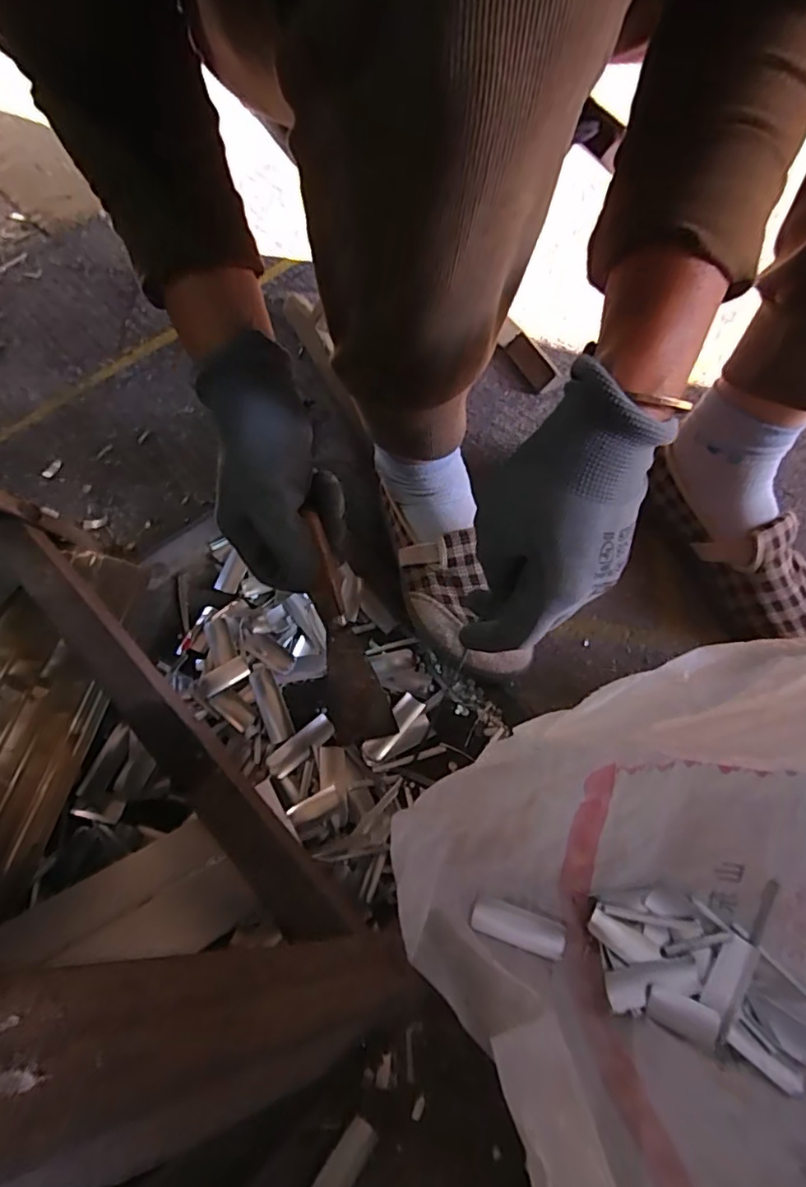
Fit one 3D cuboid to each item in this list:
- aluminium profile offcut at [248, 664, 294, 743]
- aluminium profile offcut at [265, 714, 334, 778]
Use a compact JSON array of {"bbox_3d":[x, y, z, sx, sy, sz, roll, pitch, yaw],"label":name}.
[{"bbox_3d":[-0.116,0.096,0.480,0.020,0.010,0.067,-24,68,-8],"label":"aluminium profile offcut"},{"bbox_3d":[-0.087,0.131,0.475,0.061,0.015,0.022,-41,72,-14],"label":"aluminium profile offcut"}]

